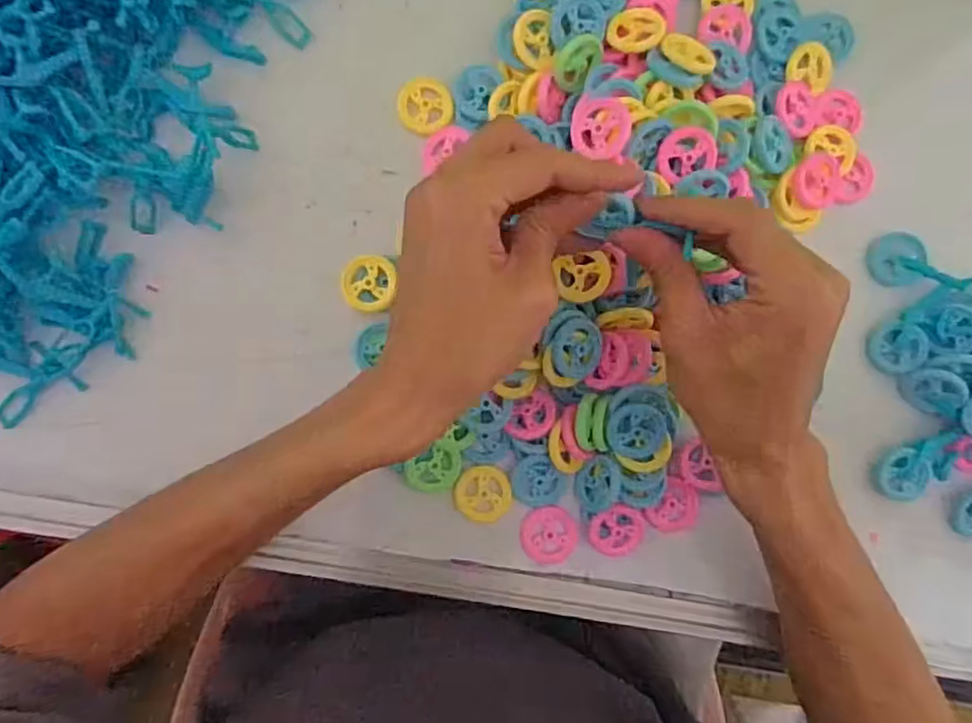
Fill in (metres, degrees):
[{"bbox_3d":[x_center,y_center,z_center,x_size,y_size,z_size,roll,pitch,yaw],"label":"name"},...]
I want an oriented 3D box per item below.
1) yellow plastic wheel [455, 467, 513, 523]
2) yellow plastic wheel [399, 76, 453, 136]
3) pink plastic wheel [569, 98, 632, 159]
[{"bbox_3d":[-0.002,0.070,0.340,0.030,0.004,0.030,0,88,-5],"label":"yellow plastic wheel"},{"bbox_3d":[-0.032,-0.136,0.341,0.028,0.004,0.030,0,88,-5],"label":"yellow plastic wheel"},{"bbox_3d":[0.055,-0.113,0.311,0.028,0.007,0.028,2,96,19],"label":"pink plastic wheel"}]

